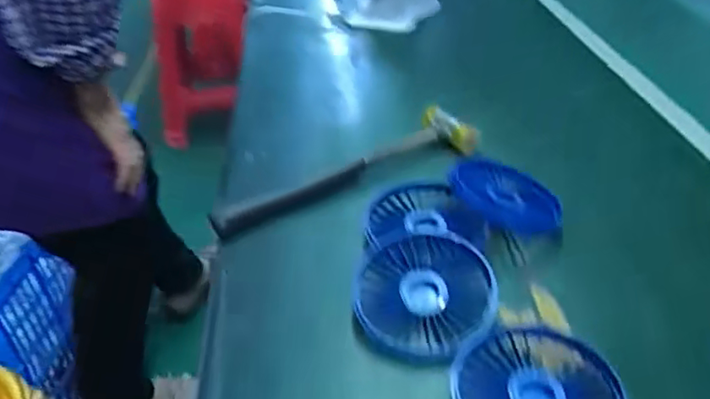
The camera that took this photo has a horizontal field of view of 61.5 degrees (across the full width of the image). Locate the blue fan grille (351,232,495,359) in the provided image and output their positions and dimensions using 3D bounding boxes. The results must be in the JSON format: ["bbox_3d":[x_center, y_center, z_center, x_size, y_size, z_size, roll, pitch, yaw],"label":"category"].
[{"bbox_3d":[0.044,0.057,0.375,0.085,0.015,0.088,6,38,12],"label":"blue fan grille"}]

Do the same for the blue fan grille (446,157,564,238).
[{"bbox_3d":[0.115,-0.006,0.458,0.080,0.012,0.081,11,37,-8],"label":"blue fan grille"}]

